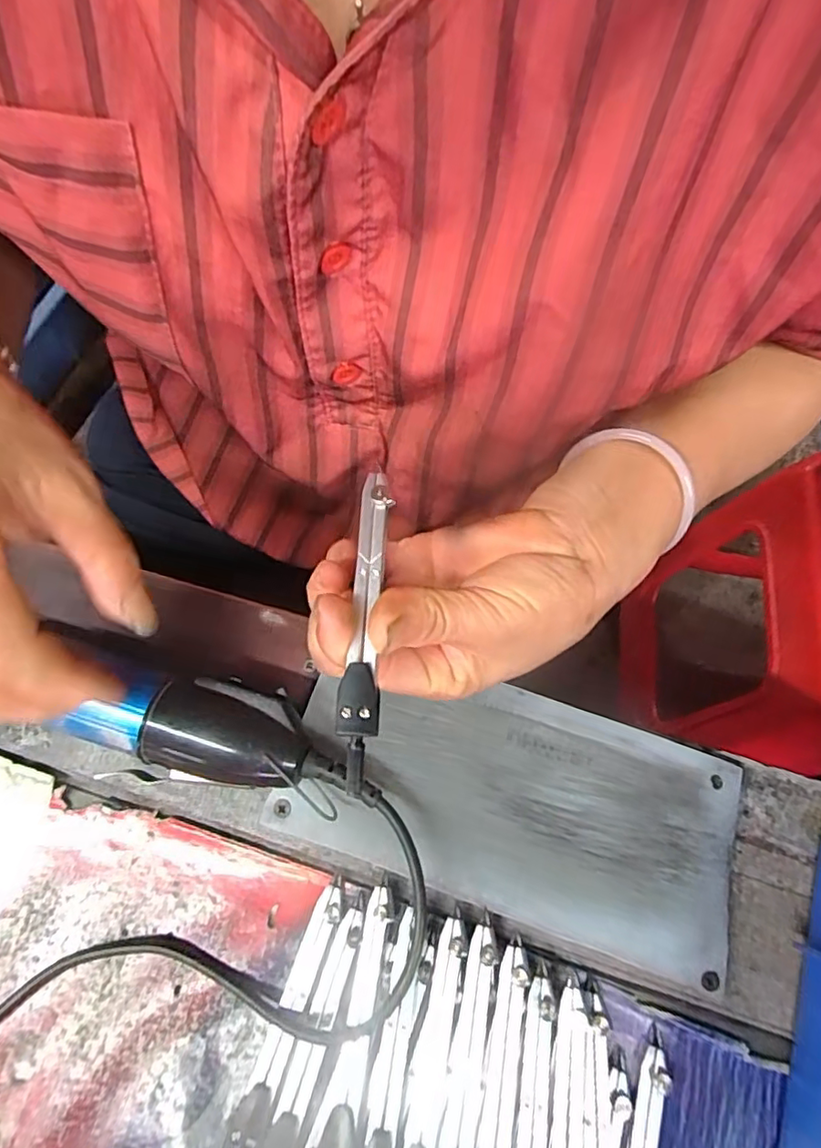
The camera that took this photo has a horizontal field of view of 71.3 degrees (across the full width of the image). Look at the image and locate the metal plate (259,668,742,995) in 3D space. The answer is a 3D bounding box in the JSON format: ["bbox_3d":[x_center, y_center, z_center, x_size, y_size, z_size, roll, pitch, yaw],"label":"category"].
[{"bbox_3d":[0.044,0.099,0.258,0.197,0.005,0.090,17,70,6],"label":"metal plate"}]

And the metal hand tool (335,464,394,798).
[{"bbox_3d":[-0.016,0.015,0.201,0.013,0.005,0.113,3,73,2],"label":"metal hand tool"}]

